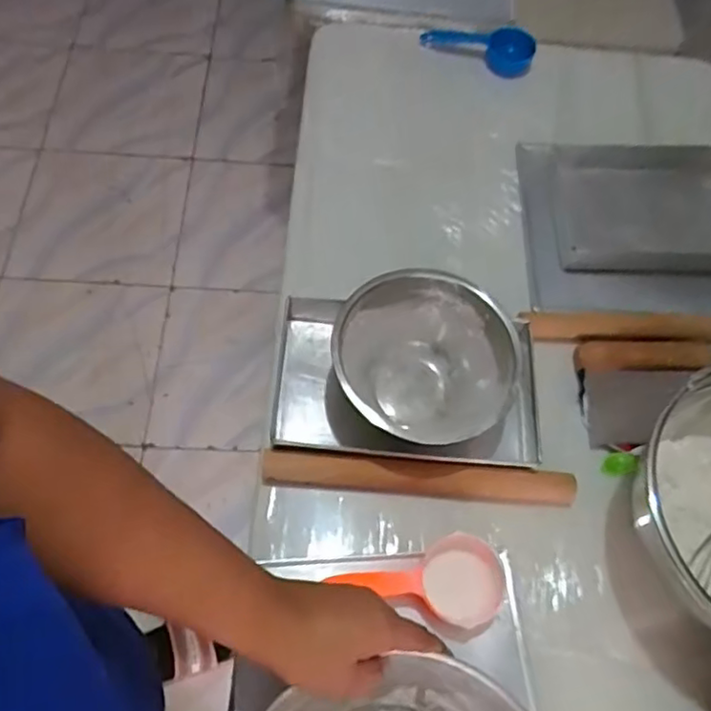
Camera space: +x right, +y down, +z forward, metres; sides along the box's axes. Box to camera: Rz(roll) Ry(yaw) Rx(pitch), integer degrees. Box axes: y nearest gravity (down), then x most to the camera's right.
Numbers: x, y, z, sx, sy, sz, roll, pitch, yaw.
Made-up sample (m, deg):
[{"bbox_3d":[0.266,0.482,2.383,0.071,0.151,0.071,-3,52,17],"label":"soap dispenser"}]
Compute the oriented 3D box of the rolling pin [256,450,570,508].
[{"bbox_3d":[0.064,0.119,0.609,0.300,0.033,0.029,3,64,-1],"label":"rolling pin"}]

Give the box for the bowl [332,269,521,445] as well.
[{"bbox_3d":[0.064,0.014,0.630,0.166,0.119,0.161,1,64,-2],"label":"bowl"}]

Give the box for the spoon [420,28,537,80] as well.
[{"bbox_3d":[0.171,-0.430,0.884,0.155,0.040,0.051,13,64,4],"label":"spoon"}]

